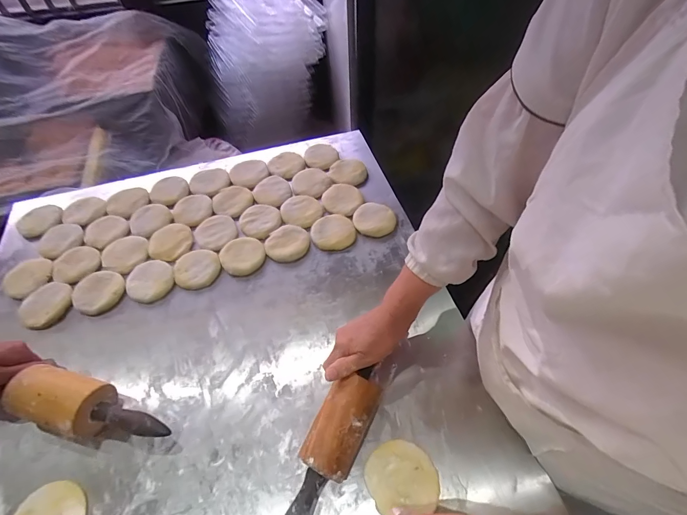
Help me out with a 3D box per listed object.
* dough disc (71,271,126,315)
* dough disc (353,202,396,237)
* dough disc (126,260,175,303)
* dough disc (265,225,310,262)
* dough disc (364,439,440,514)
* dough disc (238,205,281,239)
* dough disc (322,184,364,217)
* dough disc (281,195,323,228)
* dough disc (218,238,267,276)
[{"bbox_3d":[-0.433,0.060,0.614,0.080,0.017,0.082,-1,55,2],"label":"dough disc"},{"bbox_3d":[0.062,-0.079,0.694,0.083,0.015,0.077,-1,55,2],"label":"dough disc"},{"bbox_3d":[-0.346,0.042,0.622,0.080,0.012,0.081,-1,55,2],"label":"dough disc"},{"bbox_3d":[-0.106,-0.028,0.664,0.074,0.011,0.081,-1,55,2],"label":"dough disc"},{"bbox_3d":[0.073,0.275,0.437,0.085,0.008,0.079,-1,55,2],"label":"dough disc"},{"bbox_3d":[-0.168,-0.075,0.705,0.074,0.016,0.081,-1,55,2],"label":"dough disc"},{"bbox_3d":[-0.001,-0.124,0.730,0.080,0.015,0.076,-1,55,2],"label":"dough disc"},{"bbox_3d":[-0.087,-0.098,0.716,0.079,0.011,0.088,-23,57,-13],"label":"dough disc"},{"bbox_3d":[-0.188,-0.005,0.651,0.079,0.012,0.076,-17,56,-9],"label":"dough disc"}]

